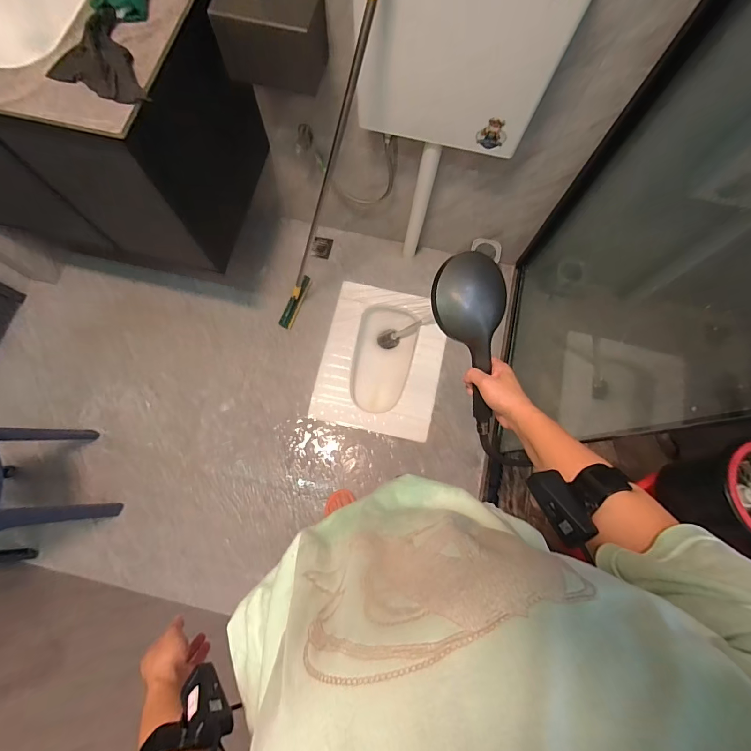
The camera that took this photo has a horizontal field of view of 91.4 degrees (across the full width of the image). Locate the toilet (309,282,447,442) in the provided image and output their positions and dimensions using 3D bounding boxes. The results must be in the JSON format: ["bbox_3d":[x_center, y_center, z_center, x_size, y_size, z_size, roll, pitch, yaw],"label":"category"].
[{"bbox_3d":[0.029,-0.063,1.433,0.433,0.170,0.565,12,76,2],"label":"toilet"}]

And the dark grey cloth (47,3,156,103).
[{"bbox_3d":[-0.484,-0.533,0.620,0.131,0.040,0.186,-23,77,-7],"label":"dark grey cloth"}]

